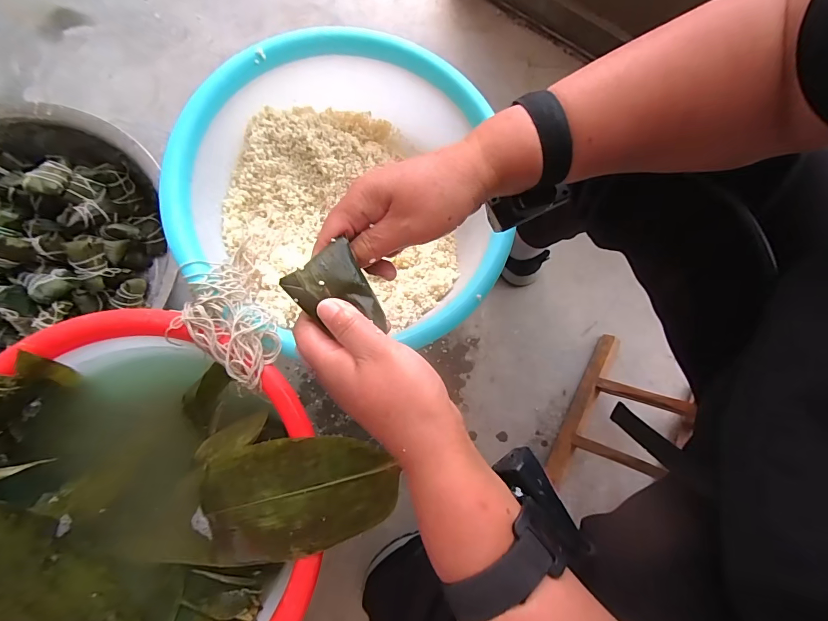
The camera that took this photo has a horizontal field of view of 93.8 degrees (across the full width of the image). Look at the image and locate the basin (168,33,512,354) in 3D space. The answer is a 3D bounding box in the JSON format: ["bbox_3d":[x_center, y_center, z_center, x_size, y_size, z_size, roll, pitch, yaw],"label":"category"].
[{"bbox_3d":[-0.087,-0.135,0.452,0.320,0.119,0.330,1,79,-7],"label":"basin"}]

